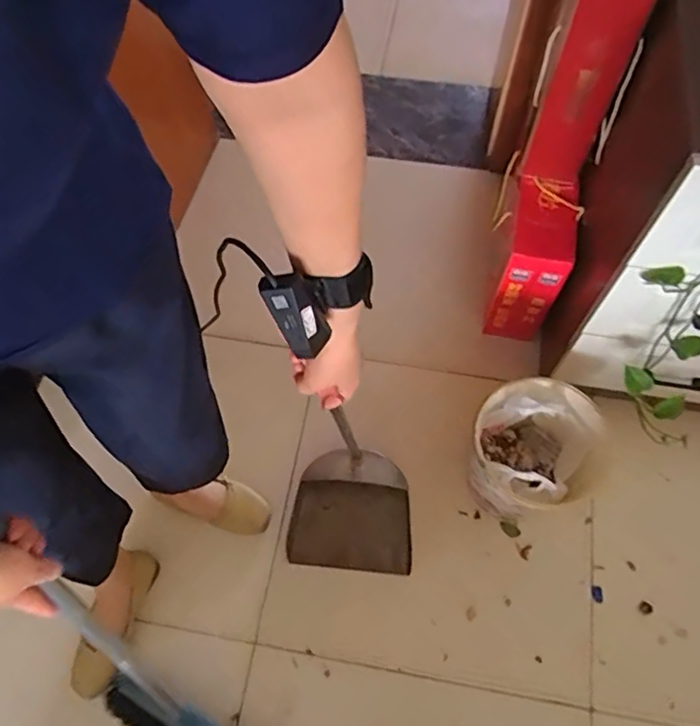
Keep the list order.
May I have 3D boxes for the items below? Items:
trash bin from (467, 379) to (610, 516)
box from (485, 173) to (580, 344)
[{"bbox_3d":[0.313,0.163,1.064,0.197,0.275,0.208,18,65,9],"label":"trash bin"},{"bbox_3d":[0.345,-0.198,1.188,0.117,0.273,0.204,9,64,5],"label":"box"}]

